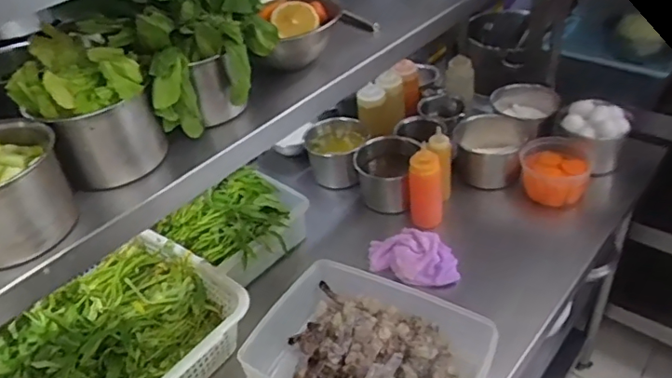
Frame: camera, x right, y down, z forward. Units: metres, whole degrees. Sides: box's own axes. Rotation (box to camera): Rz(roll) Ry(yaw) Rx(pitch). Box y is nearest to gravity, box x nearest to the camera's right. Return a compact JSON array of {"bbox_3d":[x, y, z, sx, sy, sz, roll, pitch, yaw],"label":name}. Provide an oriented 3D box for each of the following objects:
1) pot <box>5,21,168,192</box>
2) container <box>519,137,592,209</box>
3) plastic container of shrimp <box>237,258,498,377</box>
[{"bbox_3d":[-0.245,-0.075,0.544,0.110,0.131,0.104,-26,42,-21],"label":"pot"},{"bbox_3d":[0.451,-0.034,1.124,0.141,0.110,0.115,10,42,21],"label":"container"},{"bbox_3d":[0.041,0.263,0.852,0.360,0.093,0.260,16,44,27],"label":"plastic container of shrimp"}]

